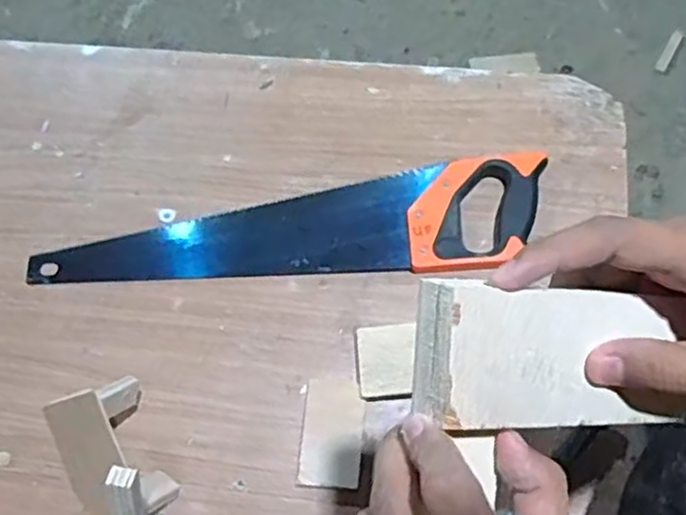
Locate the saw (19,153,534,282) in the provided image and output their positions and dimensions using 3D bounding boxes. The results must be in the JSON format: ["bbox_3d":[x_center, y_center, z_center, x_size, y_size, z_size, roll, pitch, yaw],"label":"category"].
[{"bbox_3d":[-0.057,-0.032,0.702,0.531,0.034,0.119,-5,70,1],"label":"saw"}]

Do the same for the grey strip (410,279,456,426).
[{"bbox_3d":[0.035,0.036,0.273,0.004,0.026,0.051,3,92,-22],"label":"grey strip"}]

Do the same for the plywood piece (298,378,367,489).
[{"bbox_3d":[-0.009,0.160,0.637,0.056,0.008,0.095,2,73,12],"label":"plywood piece"}]

